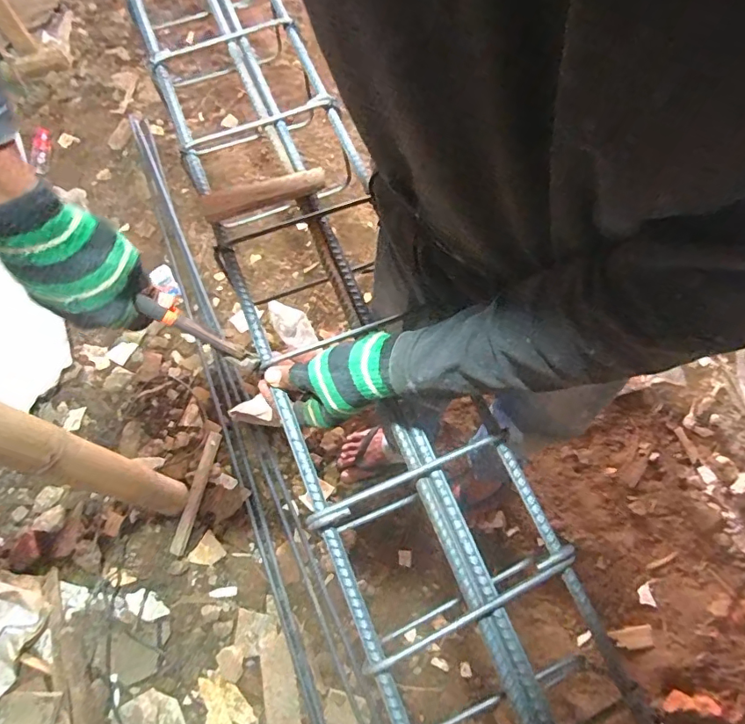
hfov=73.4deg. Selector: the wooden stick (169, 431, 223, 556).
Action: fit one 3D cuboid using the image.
[{"bbox_3d":[-0.431,0.316,1.222,0.036,0.019,0.294,14,71,4],"label":"wooden stick"}]

